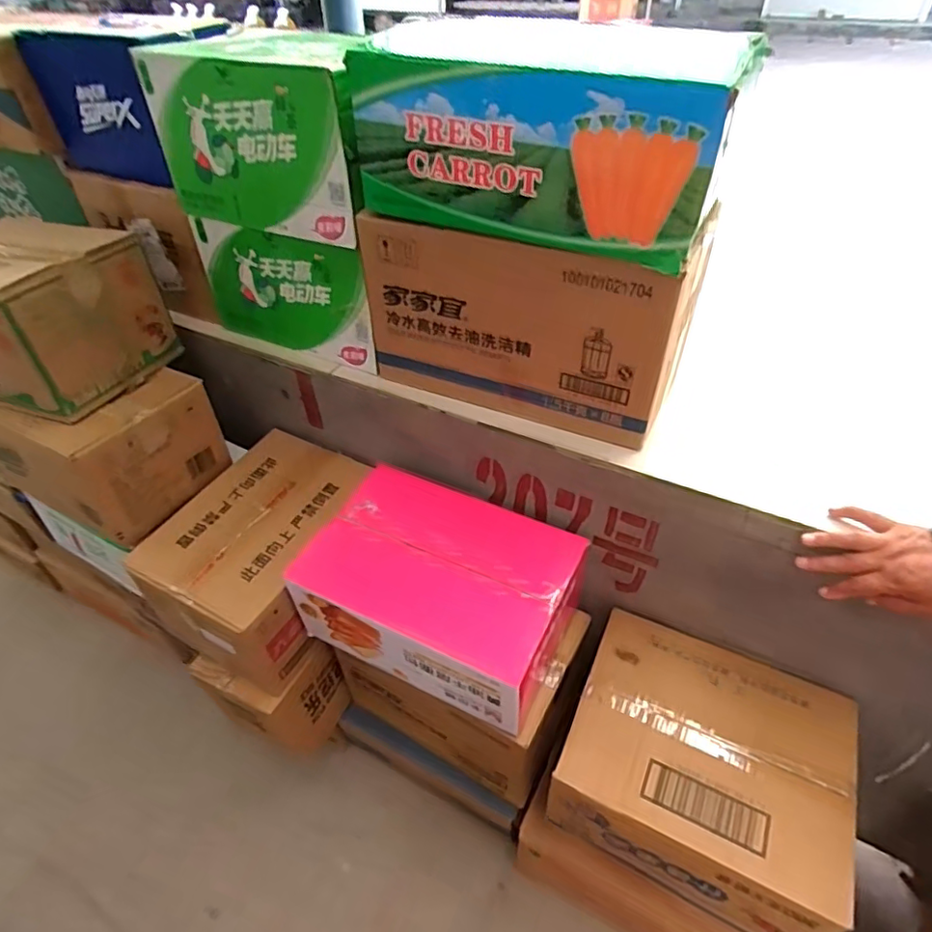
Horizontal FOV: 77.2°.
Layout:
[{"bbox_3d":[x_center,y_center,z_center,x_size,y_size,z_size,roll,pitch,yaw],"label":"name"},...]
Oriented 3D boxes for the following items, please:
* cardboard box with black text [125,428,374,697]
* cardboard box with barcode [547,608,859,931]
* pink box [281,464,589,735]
[{"bbox_3d":[-0.344,0.155,1.037,0.283,0.213,0.356,19,47,25],"label":"cardboard box with black text"},{"bbox_3d":[0.339,0.437,0.853,0.357,0.170,0.311,16,46,23],"label":"cardboard box with barcode"},{"bbox_3d":[-0.037,0.189,0.915,0.383,0.172,0.265,17,46,23],"label":"pink box"}]

